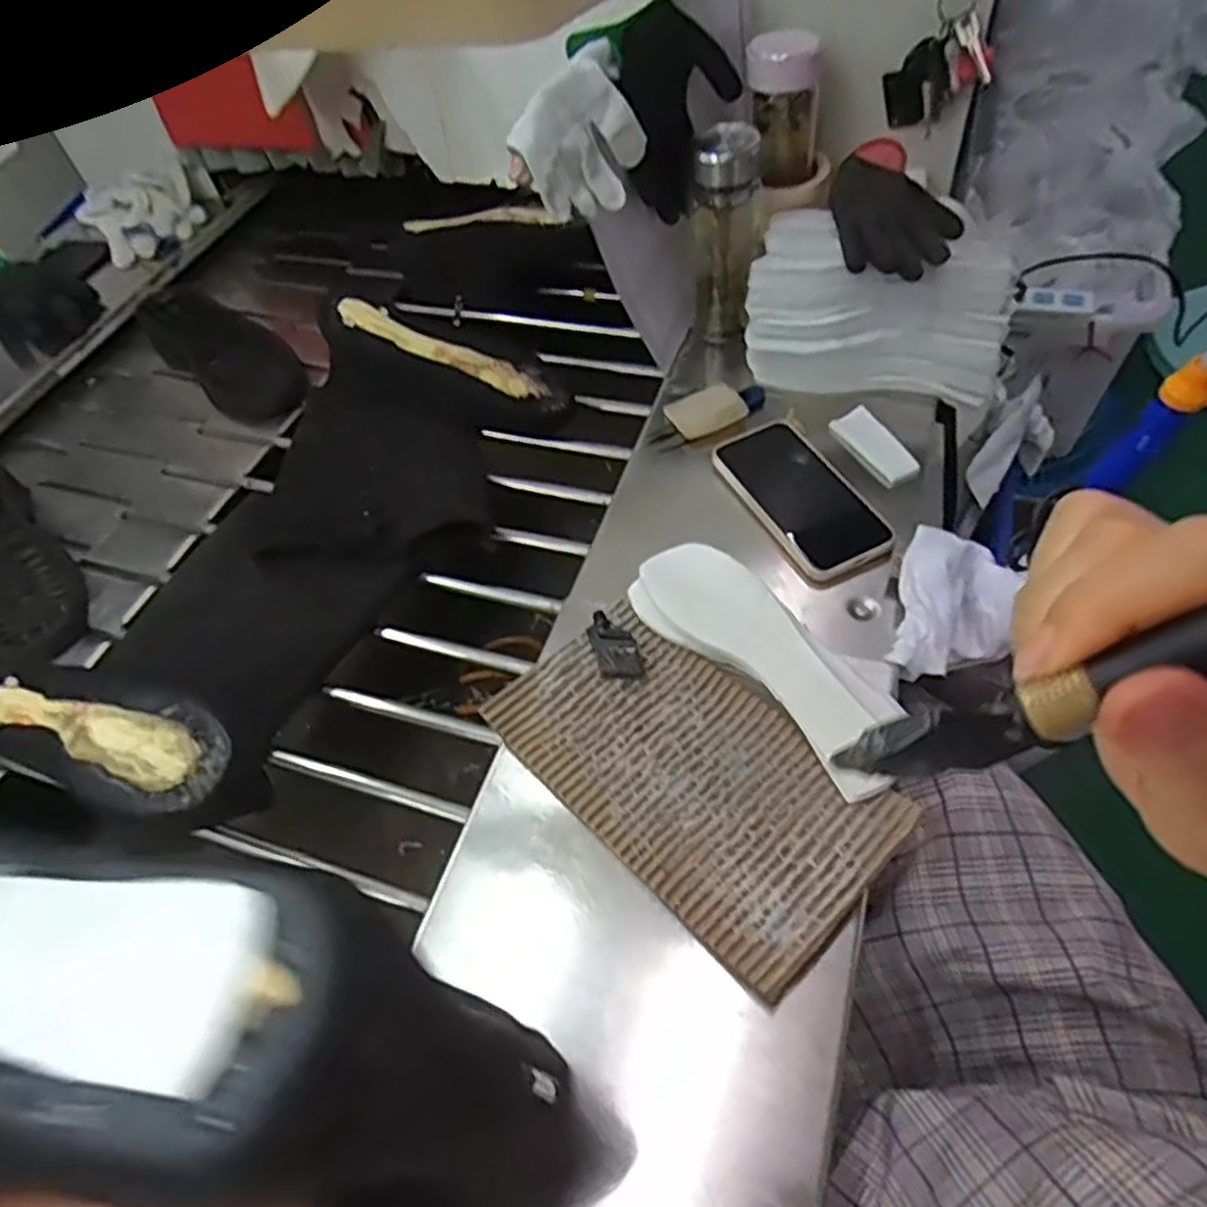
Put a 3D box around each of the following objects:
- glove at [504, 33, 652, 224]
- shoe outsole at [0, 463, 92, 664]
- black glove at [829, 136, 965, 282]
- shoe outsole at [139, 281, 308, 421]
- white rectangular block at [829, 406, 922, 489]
[{"bbox_3d":[-0.018,-0.366,0.622,0.040,0.100,0.122,18,59,47],"label":"glove"},{"bbox_3d":[-0.579,-0.045,0.747,0.101,0.041,0.290,-38,59,-21],"label":"shoe outsole"},{"bbox_3d":[0.246,-0.337,0.667,0.095,0.021,0.205,-4,56,4],"label":"black glove"},{"bbox_3d":[-0.437,-0.295,0.913,0.102,0.046,0.269,-40,59,-22],"label":"shoe outsole"},{"bbox_3d":[0.232,-0.135,0.671,0.035,0.013,0.088,-24,57,-10],"label":"white rectangular block"}]

